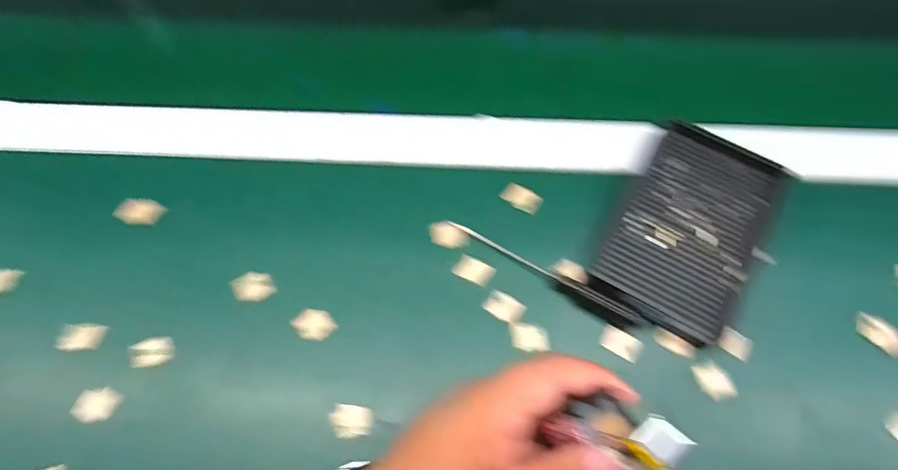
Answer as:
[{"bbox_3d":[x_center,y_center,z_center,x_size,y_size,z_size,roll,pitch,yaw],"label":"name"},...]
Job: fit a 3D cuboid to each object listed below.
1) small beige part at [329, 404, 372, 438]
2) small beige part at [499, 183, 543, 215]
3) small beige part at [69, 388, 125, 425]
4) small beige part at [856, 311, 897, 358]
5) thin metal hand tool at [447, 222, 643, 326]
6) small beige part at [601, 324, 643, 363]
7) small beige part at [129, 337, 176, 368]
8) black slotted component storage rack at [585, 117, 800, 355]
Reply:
[{"bbox_3d":[-0.058,0.111,0.291,0.022,0.013,0.018,-2,66,-1],"label":"small beige part"},{"bbox_3d":[0.052,-0.025,0.347,0.028,0.009,0.015,29,70,12],"label":"small beige part"},{"bbox_3d":[-0.213,0.102,0.294,0.022,0.007,0.020,0,66,0],"label":"small beige part"},{"bbox_3d":[0.273,0.063,0.307,0.010,0.016,0.031,-25,69,-10],"label":"small beige part"},{"bbox_3d":[0.061,0.025,0.322,0.132,0.009,0.008,28,69,12],"label":"thin metal hand tool"},{"bbox_3d":[0.110,0.069,0.309,0.025,0.005,0.015,27,69,11],"label":"small beige part"},{"bbox_3d":[-0.185,0.073,0.305,0.021,0.012,0.017,-15,67,-6],"label":"small beige part"},{"bbox_3d":[0.162,-0.004,0.329,0.088,0.019,0.143,30,70,13],"label":"black slotted component storage rack"}]

